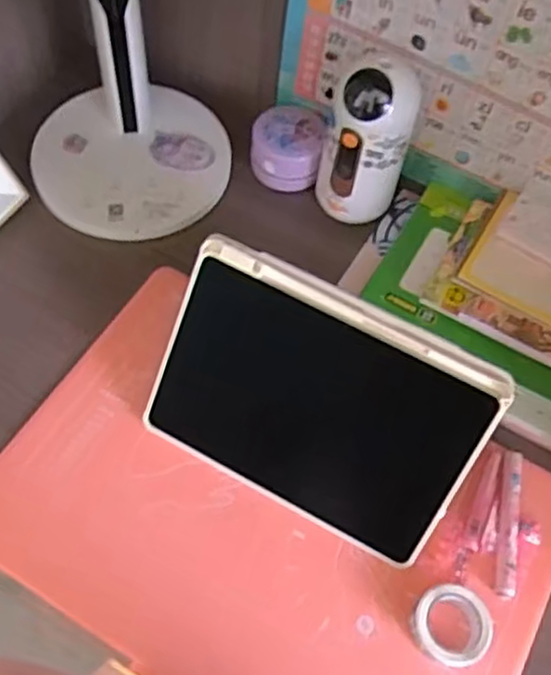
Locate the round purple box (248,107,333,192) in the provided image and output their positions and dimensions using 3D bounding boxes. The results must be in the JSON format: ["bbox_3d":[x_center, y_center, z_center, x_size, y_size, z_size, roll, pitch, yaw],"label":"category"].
[{"bbox_3d":[0.016,-0.210,0.769,0.078,0.044,0.089,10,60,2],"label":"round purple box"}]

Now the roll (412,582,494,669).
[{"bbox_3d":[0.143,0.229,0.567,0.062,0.018,0.061,2,60,-3],"label":"roll"}]

